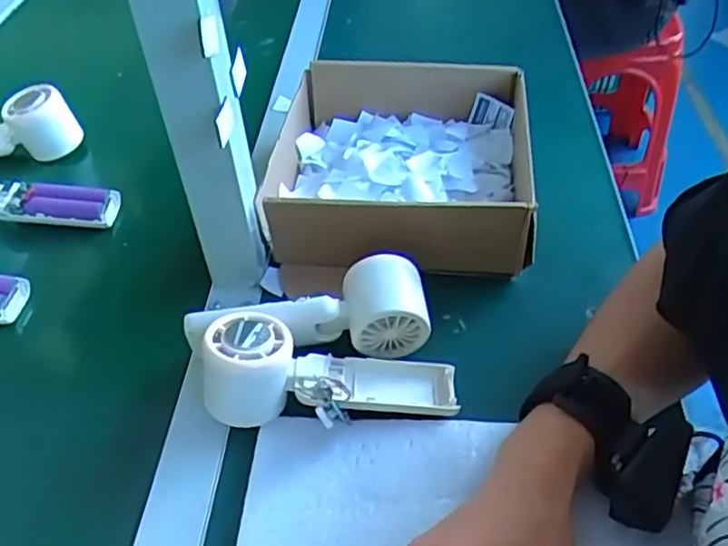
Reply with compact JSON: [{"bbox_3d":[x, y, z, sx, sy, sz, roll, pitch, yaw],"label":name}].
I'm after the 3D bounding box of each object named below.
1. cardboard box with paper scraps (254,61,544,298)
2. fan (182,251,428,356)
[{"bbox_3d":[0.030,-0.090,0.579,0.220,0.080,0.241,3,46,6],"label":"cardboard box with paper scraps"},{"bbox_3d":[-0.039,0.028,0.474,0.166,0.050,0.051,-3,46,0],"label":"fan"}]

